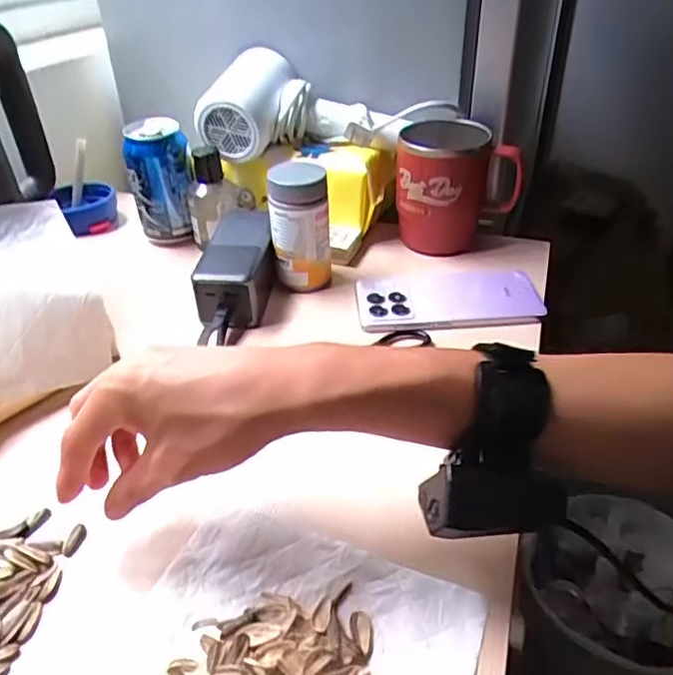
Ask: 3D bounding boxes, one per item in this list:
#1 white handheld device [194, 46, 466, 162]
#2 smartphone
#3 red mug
[{"bbox_3d":[-0.010,-0.226,0.604,0.247,0.078,0.095,3,36,-1],"label":"white handheld device"},{"bbox_3d":[0.097,-0.039,0.538,0.157,0.012,0.082,-4,41,-3],"label":"smartphone"},{"bbox_3d":[0.116,-0.144,0.597,0.114,0.115,0.103,8,36,13],"label":"red mug"}]

